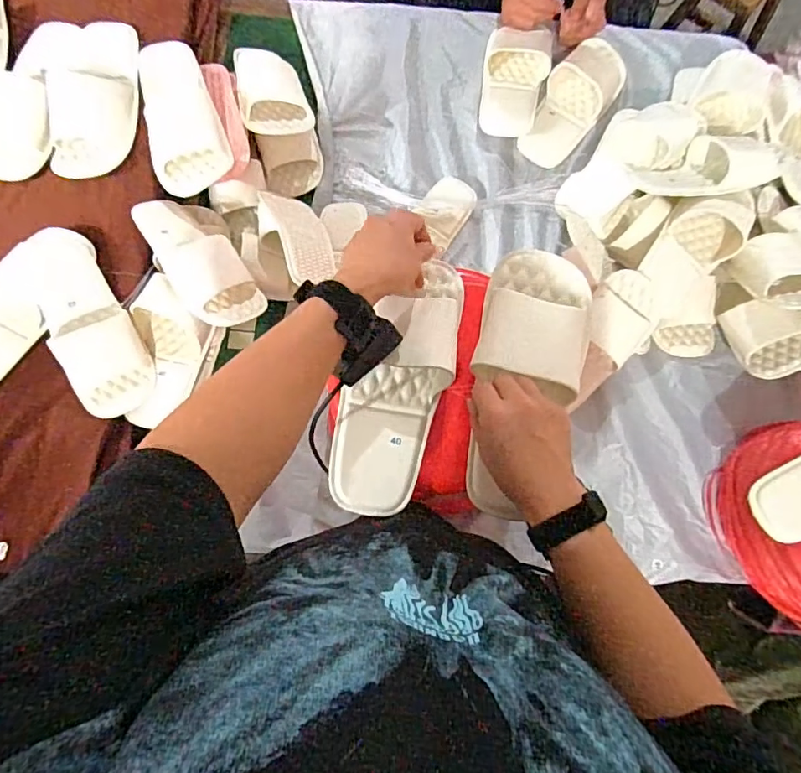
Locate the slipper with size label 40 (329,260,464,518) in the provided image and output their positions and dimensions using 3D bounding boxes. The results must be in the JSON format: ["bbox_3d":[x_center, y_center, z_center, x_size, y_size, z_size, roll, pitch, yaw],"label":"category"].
[{"bbox_3d":[-0.001,-0.006,0.527,0.098,0.055,0.266,21,83,4],"label":"slipper with size label 40"}]

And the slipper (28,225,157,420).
[{"bbox_3d":[-0.419,-0.092,0.701,0.095,0.054,0.267,-23,78,-5],"label":"slipper"}]

